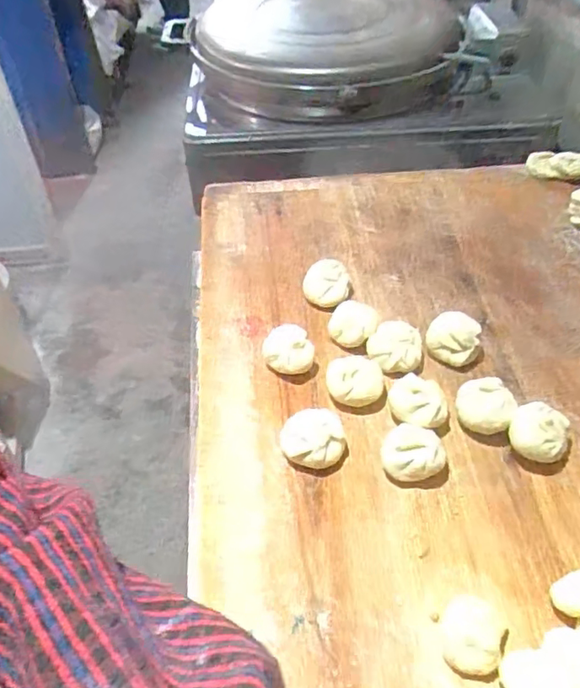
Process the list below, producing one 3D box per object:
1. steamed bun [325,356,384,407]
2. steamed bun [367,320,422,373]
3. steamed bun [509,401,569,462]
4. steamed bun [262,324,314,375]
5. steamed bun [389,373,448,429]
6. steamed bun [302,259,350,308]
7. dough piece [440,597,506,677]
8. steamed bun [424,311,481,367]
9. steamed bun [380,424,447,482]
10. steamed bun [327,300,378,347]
[{"bbox_3d":[0.058,0.035,0.539,0.050,0.037,0.045,-8,48,-5],"label":"steamed bun"},{"bbox_3d":[0.101,0.005,0.565,0.051,0.032,0.044,13,49,13],"label":"steamed bun"},{"bbox_3d":[0.210,0.076,0.494,0.043,0.039,0.048,30,55,26],"label":"steamed bun"},{"bbox_3d":[-0.002,0.008,0.564,0.049,0.035,0.045,1,48,3],"label":"steamed bun"},{"bbox_3d":[0.113,0.054,0.520,0.048,0.034,0.049,-4,47,-1],"label":"steamed bun"},{"bbox_3d":[0.040,-0.064,0.642,0.051,0.033,0.054,1,48,3],"label":"steamed bun"},{"bbox_3d":[0.124,0.198,0.396,0.038,0.031,0.041,-1,47,1],"label":"dough piece"},{"bbox_3d":[0.158,-0.003,0.569,0.051,0.040,0.042,13,49,13],"label":"steamed bun"},{"bbox_3d":[0.102,0.090,0.488,0.049,0.032,0.042,5,48,7],"label":"steamed bun"},{"bbox_3d":[0.063,-0.019,0.589,0.048,0.033,0.039,9,48,10],"label":"steamed bun"}]

